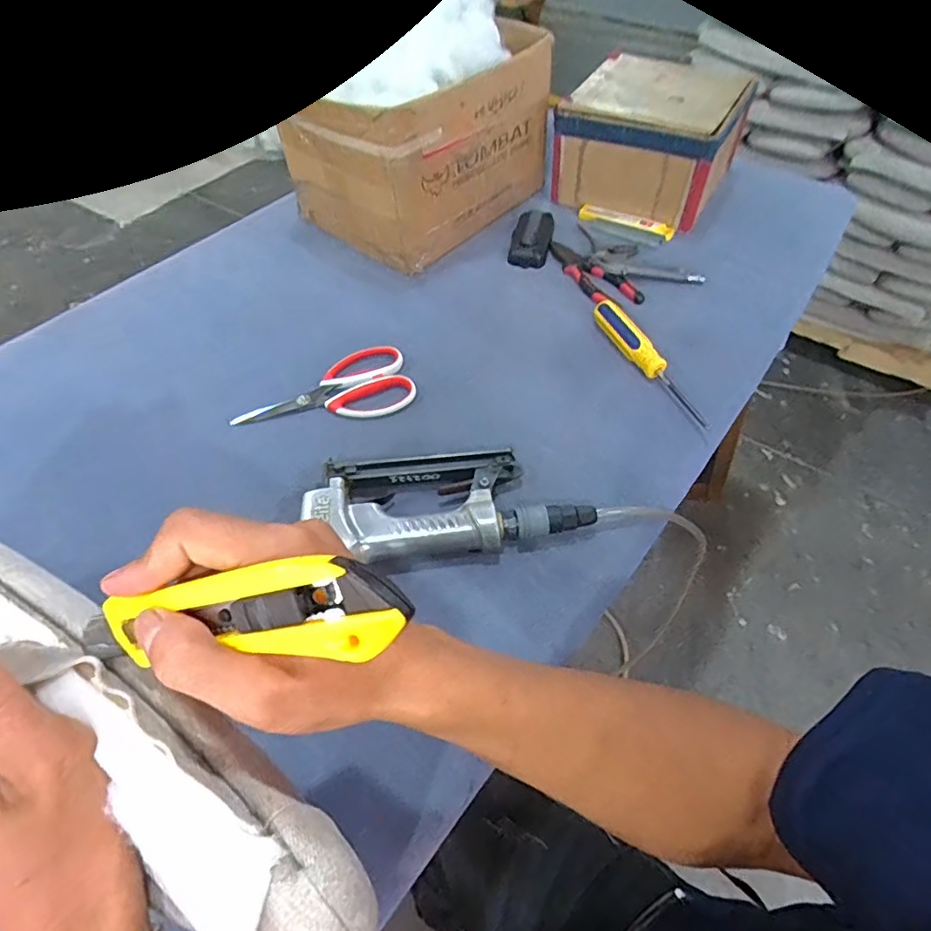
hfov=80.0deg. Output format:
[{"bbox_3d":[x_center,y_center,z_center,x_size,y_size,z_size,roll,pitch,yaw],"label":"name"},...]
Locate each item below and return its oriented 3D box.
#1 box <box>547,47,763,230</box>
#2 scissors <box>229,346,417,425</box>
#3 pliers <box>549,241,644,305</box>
[{"bbox_3d":[0.258,-0.460,0.783,0.207,0.131,0.211,25,56,19],"label":"box"},{"bbox_3d":[-0.152,-0.086,0.601,0.189,0.020,0.087,-6,52,-2],"label":"scissors"},{"bbox_3d":[0.160,-0.253,0.713,0.059,0.018,0.150,-20,54,-13],"label":"pliers"}]

